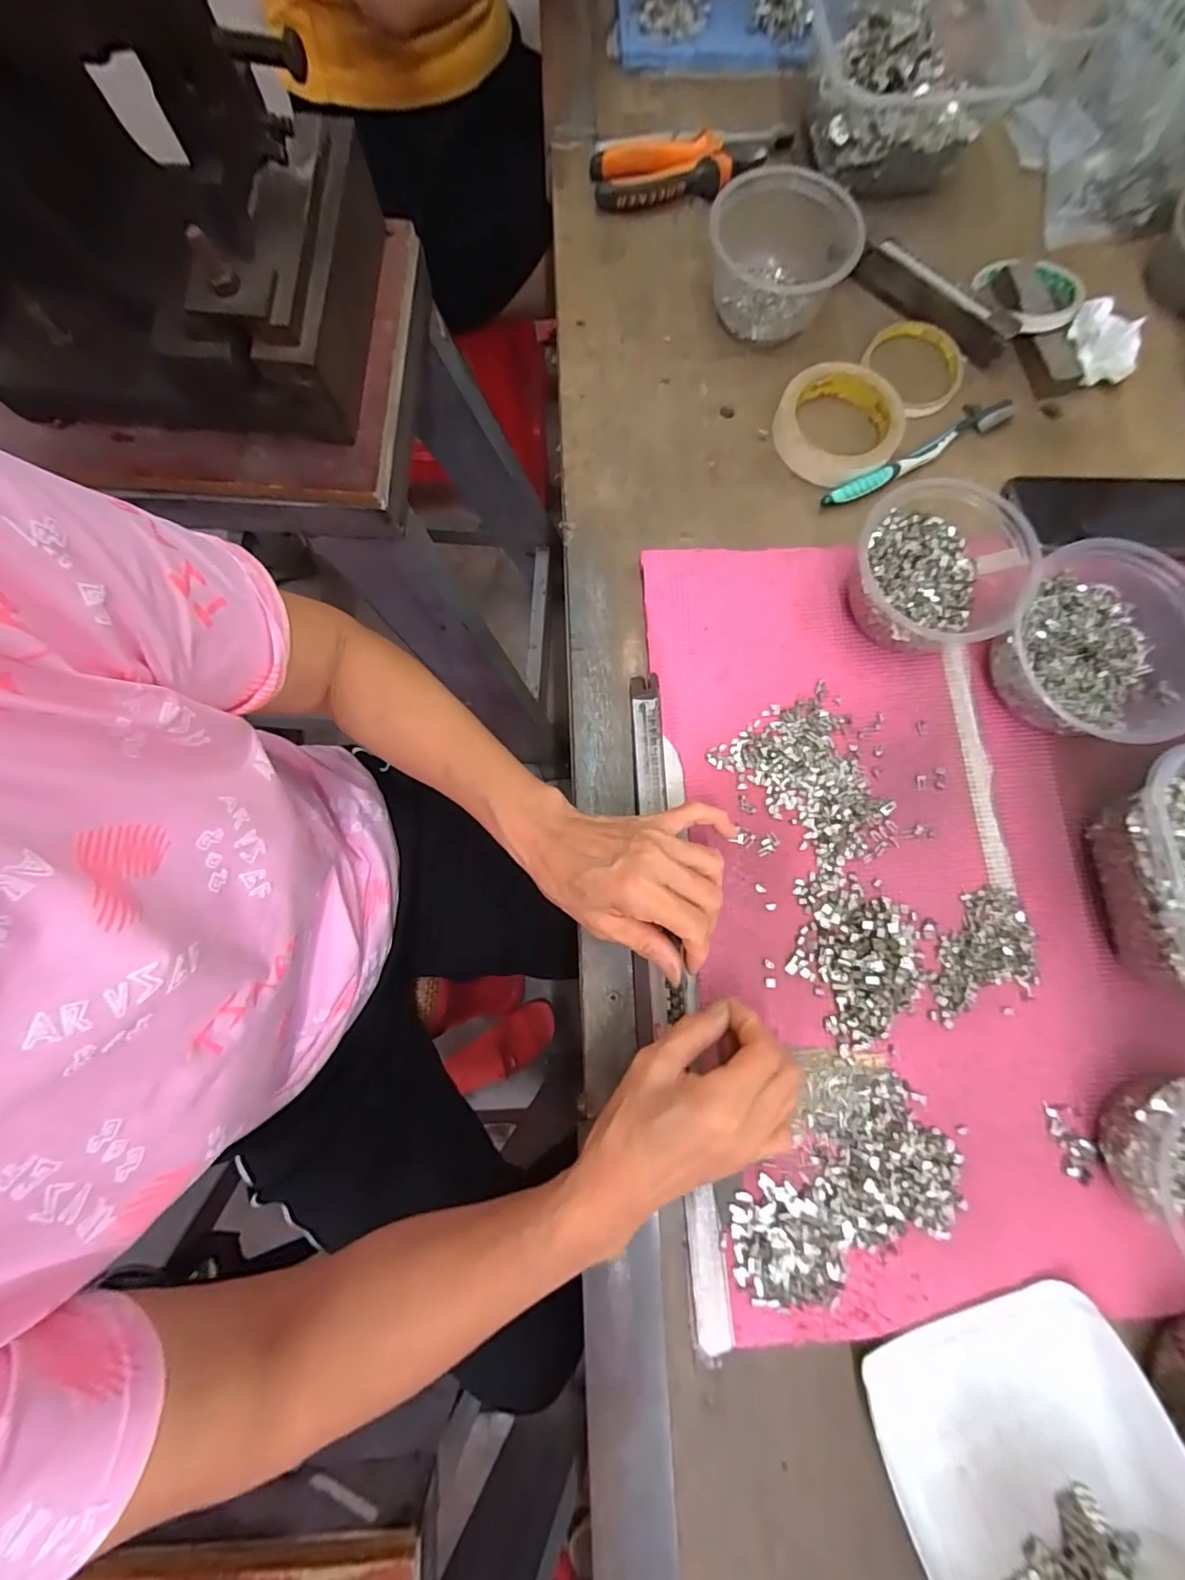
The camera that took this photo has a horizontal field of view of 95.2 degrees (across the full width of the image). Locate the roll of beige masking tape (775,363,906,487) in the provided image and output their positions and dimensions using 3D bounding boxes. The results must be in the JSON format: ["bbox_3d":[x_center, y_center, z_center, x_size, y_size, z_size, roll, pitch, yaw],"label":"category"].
[{"bbox_3d":[0.203,-0.300,0.437,0.093,0.020,0.102,0,80,-1],"label":"roll of beige masking tape"}]

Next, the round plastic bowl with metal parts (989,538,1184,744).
[{"bbox_3d":[0.344,-0.096,0.370,0.124,0.068,0.129,0,80,-1],"label":"round plastic bowl with metal parts"}]

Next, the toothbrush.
[{"bbox_3d":[0.268,-0.274,0.439,0.186,0.014,0.017,-30,82,-6],"label":"toothbrush"}]

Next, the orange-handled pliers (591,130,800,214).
[{"bbox_3d":[0.090,-0.547,0.476,0.178,0.027,0.062,-8,80,-3],"label":"orange-handled pliers"}]

